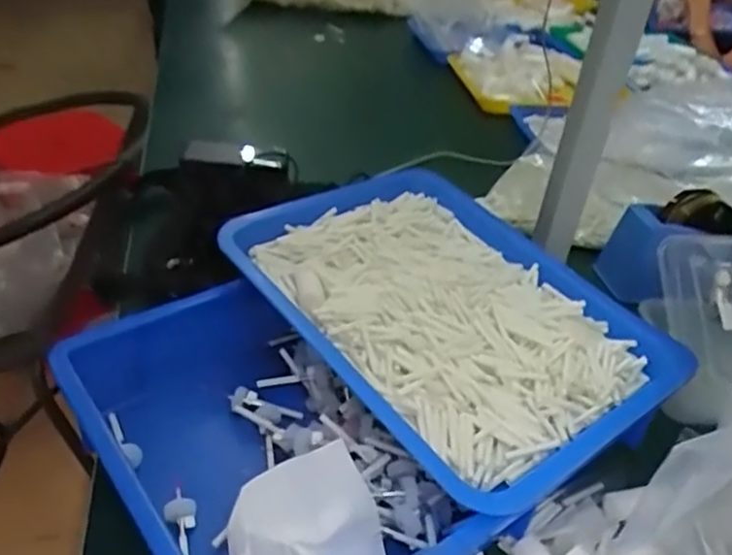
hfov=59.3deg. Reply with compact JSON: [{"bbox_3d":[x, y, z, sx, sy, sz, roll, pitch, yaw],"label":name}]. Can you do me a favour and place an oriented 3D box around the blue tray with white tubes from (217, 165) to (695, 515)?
[{"bbox_3d":[0.074,0.020,0.521,0.264,0.054,0.313,-25,47,-36],"label":"blue tray with white tubes"}]

